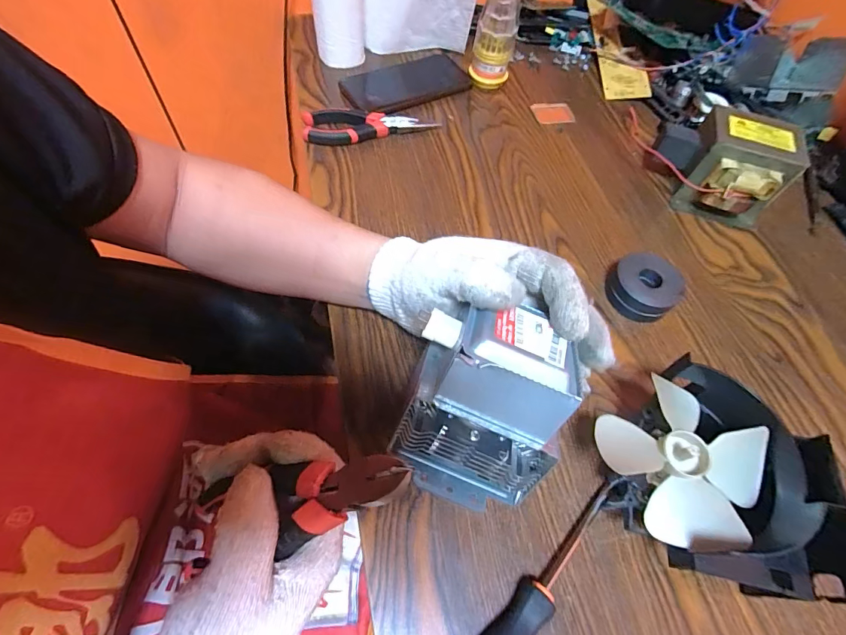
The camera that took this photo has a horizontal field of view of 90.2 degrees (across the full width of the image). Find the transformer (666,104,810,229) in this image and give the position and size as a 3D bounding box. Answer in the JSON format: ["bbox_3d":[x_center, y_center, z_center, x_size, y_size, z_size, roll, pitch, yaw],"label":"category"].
[{"bbox_3d":[0.336,-0.160,0.455,0.095,0.081,0.081,20,62,7],"label":"transformer"}]

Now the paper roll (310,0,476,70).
[{"bbox_3d":[-0.040,-0.402,0.555,0.205,0.107,0.061,-5,62,-7],"label":"paper roll"}]

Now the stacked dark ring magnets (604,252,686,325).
[{"bbox_3d":[0.205,-0.029,0.395,0.062,0.031,0.054,40,66,17],"label":"stacked dark ring magnets"}]

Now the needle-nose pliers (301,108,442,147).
[{"bbox_3d":[-0.064,-0.224,0.502,0.155,0.021,0.048,2,61,-3],"label":"needle-nose pliers"}]

